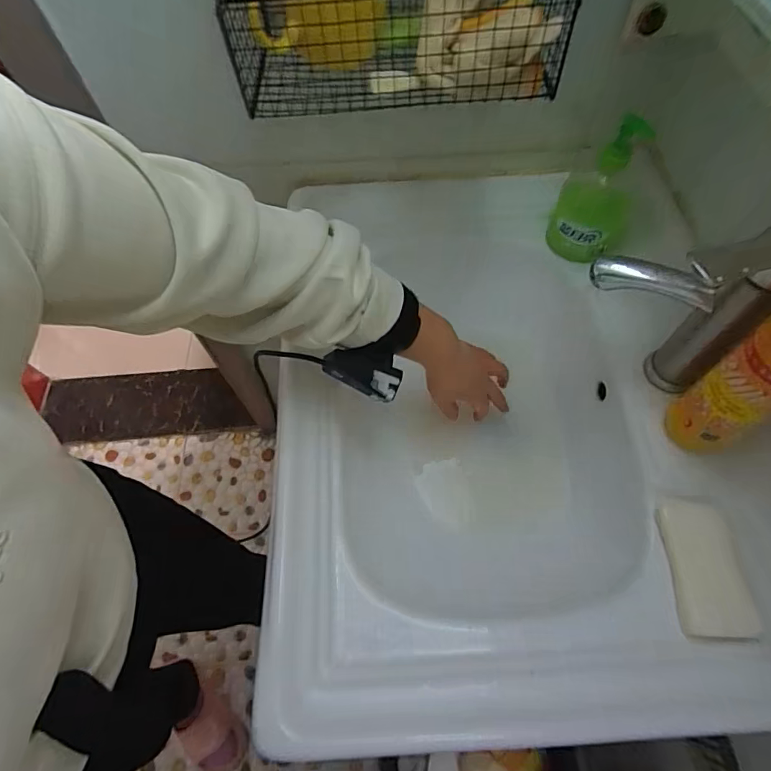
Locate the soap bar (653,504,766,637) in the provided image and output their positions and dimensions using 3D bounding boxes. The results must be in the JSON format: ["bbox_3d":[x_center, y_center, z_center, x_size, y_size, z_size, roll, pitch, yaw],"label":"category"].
[{"bbox_3d":[0.282,0.159,0.404,0.058,0.014,0.109,3,62,4],"label":"soap bar"}]

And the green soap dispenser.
[{"bbox_3d":[0.249,-0.224,0.540,0.087,0.164,0.071,27,66,15],"label":"green soap dispenser"}]

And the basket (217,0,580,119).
[{"bbox_3d":[0.008,-0.332,0.373,0.261,0.116,0.159,-4,62,0],"label":"basket"}]

